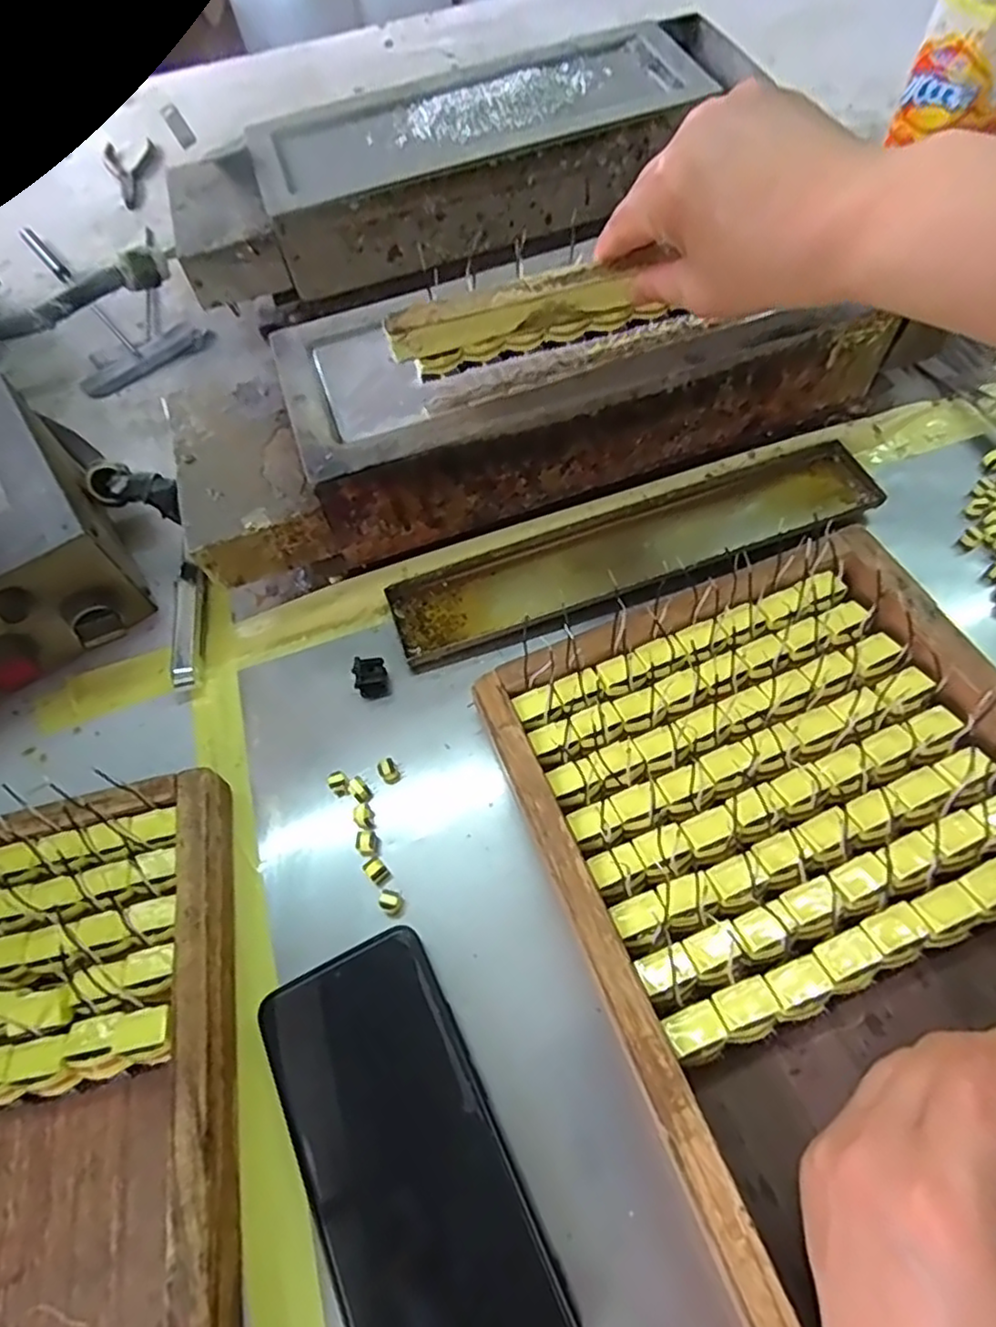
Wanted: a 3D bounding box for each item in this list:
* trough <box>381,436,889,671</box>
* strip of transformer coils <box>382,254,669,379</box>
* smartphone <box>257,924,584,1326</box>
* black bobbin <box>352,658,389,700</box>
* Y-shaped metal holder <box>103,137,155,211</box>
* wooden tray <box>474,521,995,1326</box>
[{"bbox_3d":[0.081,-0.070,0.413,0.296,0.020,0.060,-18,62,-6],"label":"trough"},{"bbox_3d":[0.015,-0.169,0.332,0.136,0.050,0.009,-15,84,-2],"label":"strip of transformer coils"},{"bbox_3d":[-0.037,0.197,0.270,0.077,0.009,0.161,-26,63,-10],"label":"smartphone"},{"bbox_3d":[-0.072,0.007,0.383,0.017,0.017,0.019,-9,61,-1],"label":"black bobbin"},{"bbox_3d":[-0.366,-0.500,0.685,0.052,0.013,0.117,-26,65,-7],"label":"Y-shaped metal holder"},{"bbox_3d":[0.157,0.113,0.283,0.230,0.040,0.351,-22,62,-8],"label":"wooden tray"}]

